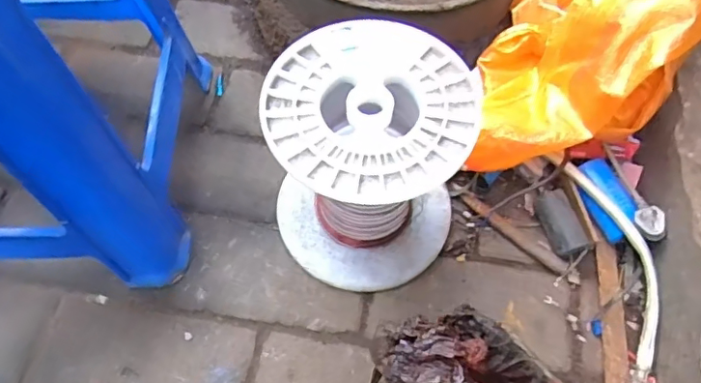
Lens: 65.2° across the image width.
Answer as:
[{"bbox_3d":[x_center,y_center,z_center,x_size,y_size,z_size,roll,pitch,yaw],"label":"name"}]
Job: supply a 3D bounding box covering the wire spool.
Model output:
[{"bbox_3d":[0.020,-0.026,0.606,0.198,0.224,0.205,1,62,-1],"label":"wire spool"}]

